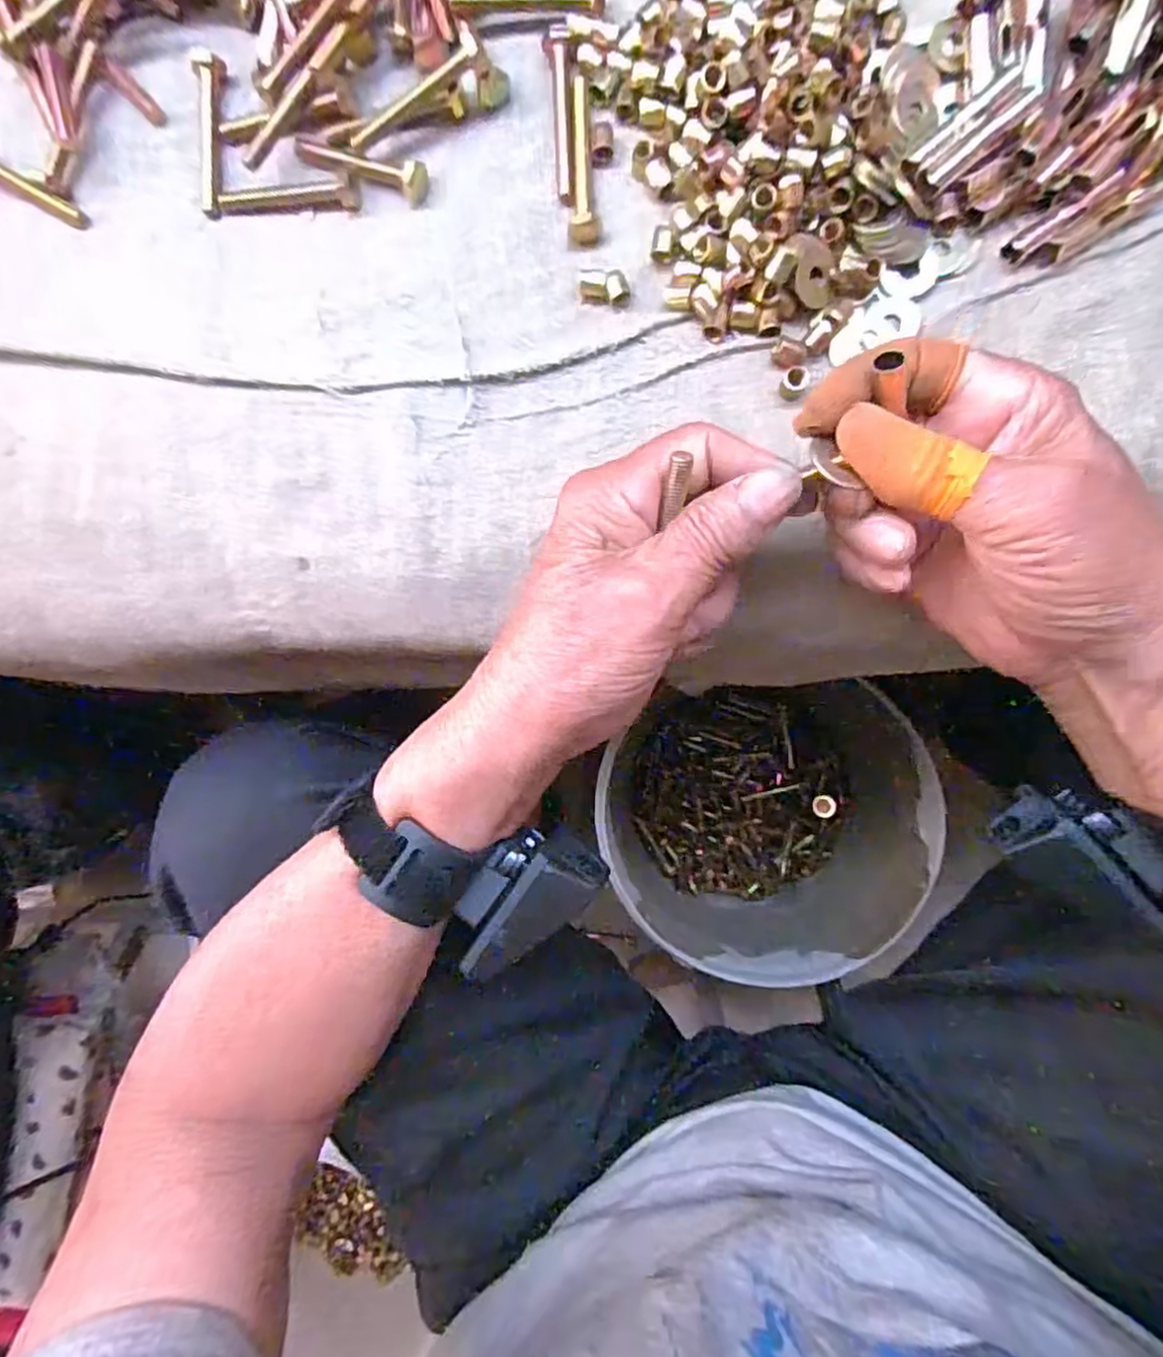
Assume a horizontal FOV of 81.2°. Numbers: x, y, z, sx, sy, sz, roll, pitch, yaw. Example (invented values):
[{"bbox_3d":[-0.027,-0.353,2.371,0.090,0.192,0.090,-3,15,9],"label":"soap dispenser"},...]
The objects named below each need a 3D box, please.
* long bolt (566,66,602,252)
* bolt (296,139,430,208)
[{"bbox_3d":[0.002,-0.219,0.287,0.013,0.010,0.068,1,87,6],"label":"long bolt"},{"bbox_3d":[-0.099,-0.225,0.295,0.065,0.010,0.013,21,89,7],"label":"bolt"}]

